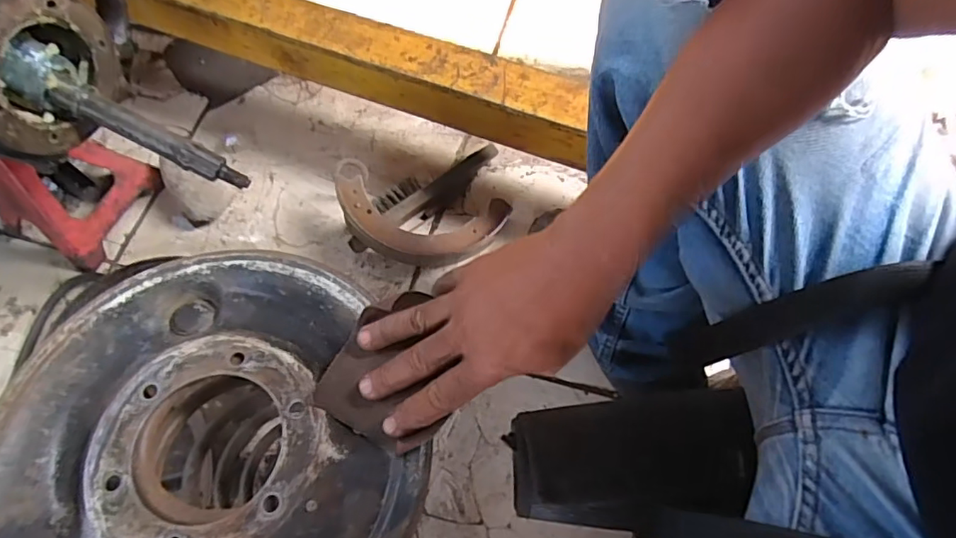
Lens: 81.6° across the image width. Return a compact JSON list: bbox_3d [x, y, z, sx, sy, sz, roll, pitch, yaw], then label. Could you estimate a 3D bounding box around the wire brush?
[{"bbox_3d":[-0.055,-0.120,0.769,0.190,0.037,0.050,-38,70,-16],"label":"wire brush"}]

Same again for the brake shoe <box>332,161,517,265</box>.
[{"bbox_3d":[-0.081,-0.059,0.723,0.225,0.064,0.111,11,66,7],"label":"brake shoe"}]

